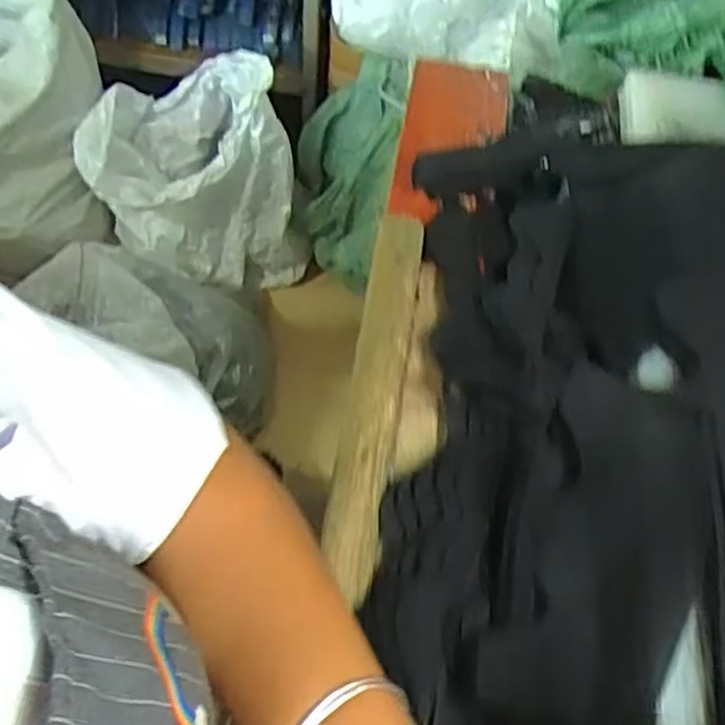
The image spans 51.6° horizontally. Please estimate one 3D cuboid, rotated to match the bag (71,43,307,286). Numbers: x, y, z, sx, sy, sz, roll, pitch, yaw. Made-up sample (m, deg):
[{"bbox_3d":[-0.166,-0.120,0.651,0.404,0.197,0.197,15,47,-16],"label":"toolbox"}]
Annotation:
[{"bbox_3d":[-0.355,-0.394,1.675,0.435,0.584,0.225,10,57,3],"label":"bag"}]

